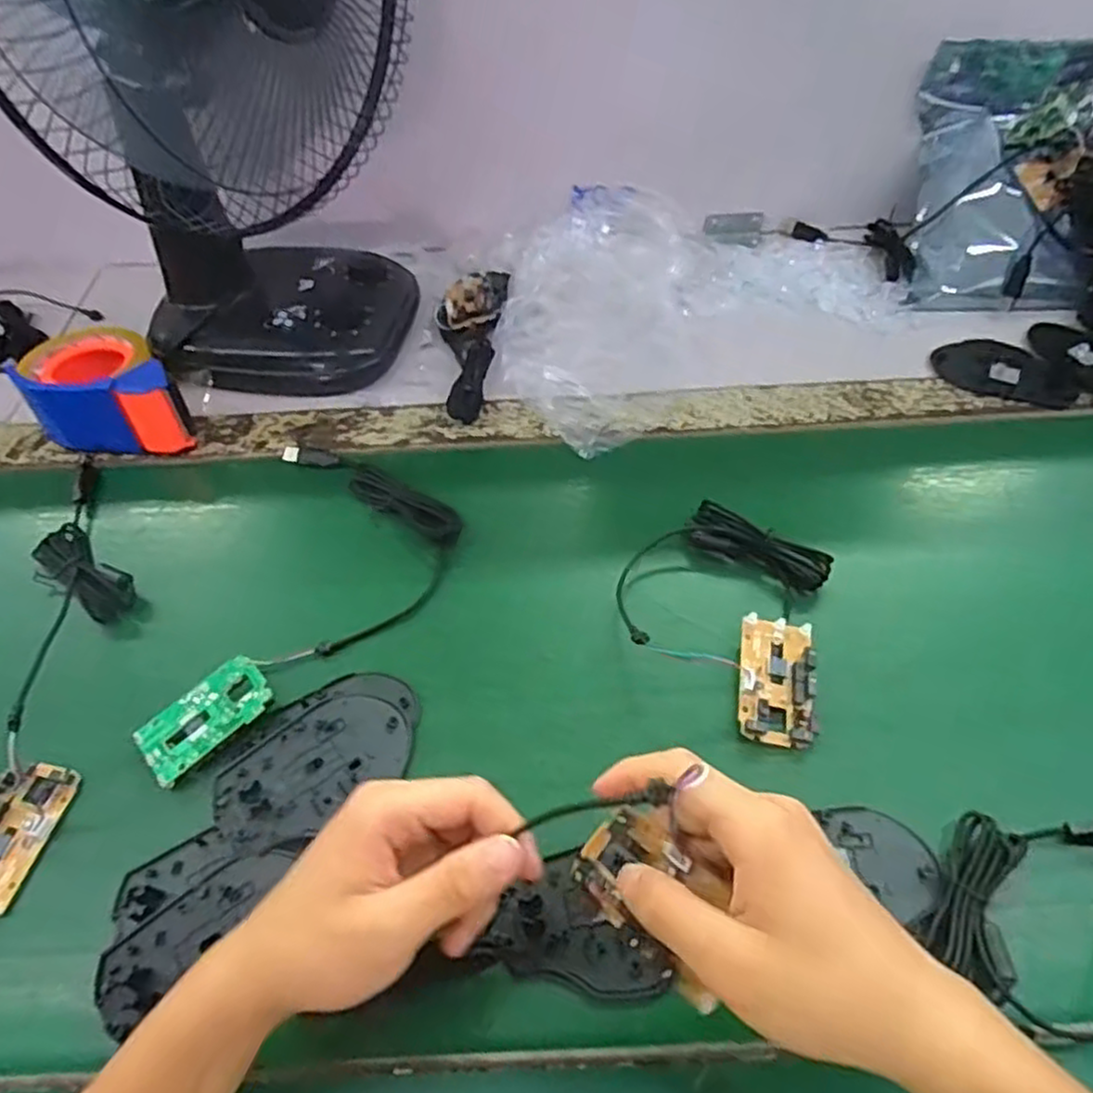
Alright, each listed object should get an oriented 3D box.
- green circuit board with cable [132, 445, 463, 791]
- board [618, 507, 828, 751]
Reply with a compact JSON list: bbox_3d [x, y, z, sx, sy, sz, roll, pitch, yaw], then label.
[{"bbox_3d":[-0.148,0.031,0.489,0.151,0.025,0.261,10,57,3],"label":"green circuit board with cable"},{"bbox_3d":[0.120,0.042,0.476,0.143,0.027,0.131,32,60,16],"label":"board"}]

